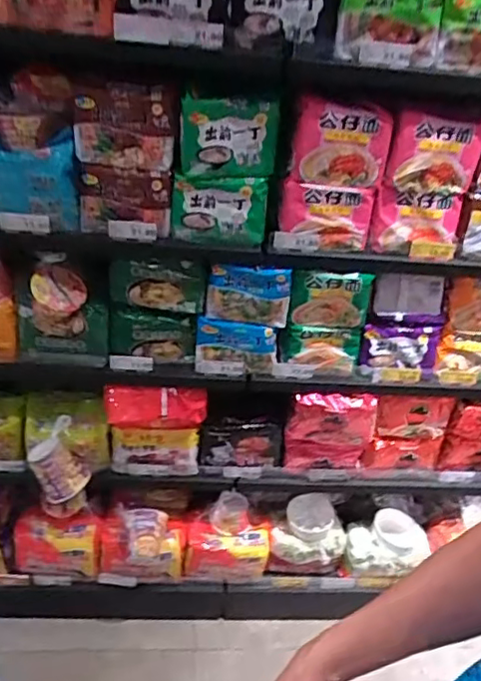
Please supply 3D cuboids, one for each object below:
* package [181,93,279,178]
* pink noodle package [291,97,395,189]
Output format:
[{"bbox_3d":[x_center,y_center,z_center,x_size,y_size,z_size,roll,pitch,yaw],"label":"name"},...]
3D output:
[{"bbox_3d":[-0.022,-0.361,1.038,0.164,0.130,0.039,0,29,-12],"label":"package"},{"bbox_3d":[0.176,-0.344,1.030,0.163,0.144,0.045,6,29,1],"label":"pink noodle package"}]

